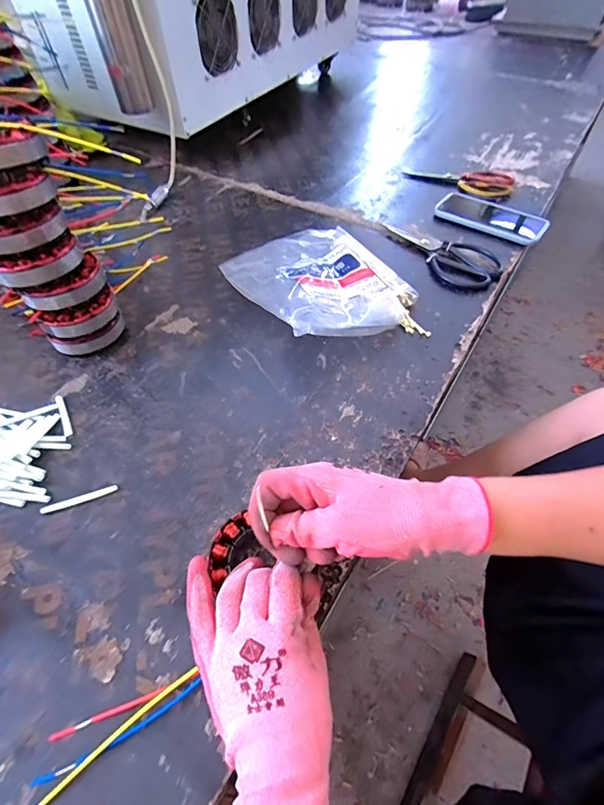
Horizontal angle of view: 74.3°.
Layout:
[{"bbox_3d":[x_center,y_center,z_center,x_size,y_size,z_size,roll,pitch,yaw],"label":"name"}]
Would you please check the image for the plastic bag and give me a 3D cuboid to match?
[{"bbox_3d":[0.023,-0.178,0.538,0.200,0.060,0.256,-25,57,-17],"label":"plastic bag"}]

